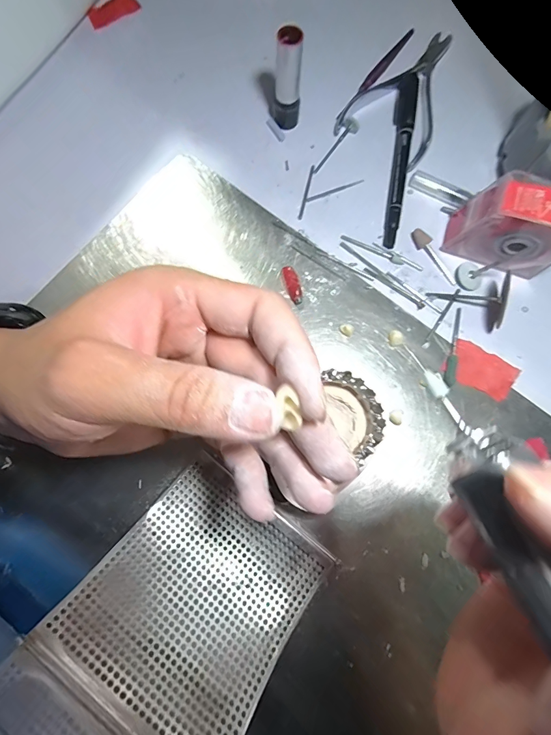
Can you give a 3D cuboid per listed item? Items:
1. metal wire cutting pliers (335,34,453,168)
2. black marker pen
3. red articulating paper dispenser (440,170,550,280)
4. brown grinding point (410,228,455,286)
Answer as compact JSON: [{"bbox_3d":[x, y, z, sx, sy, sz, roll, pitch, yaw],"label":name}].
[{"bbox_3d":[0.099,-0.205,0.280,0.066,0.007,0.118,30,78,5],"label":"metal wire cutting pliers"},{"bbox_3d":[0.090,-0.150,0.269,0.014,0.010,0.137,8,77,1],"label":"black marker pen"},{"bbox_3d":[0.148,-0.086,0.233,0.063,0.055,0.029,23,78,4],"label":"red articulating paper dispenser"},{"bbox_3d":[0.108,-0.075,0.254,0.009,0.007,0.045,-31,80,-8],"label":"brown grinding point"}]

